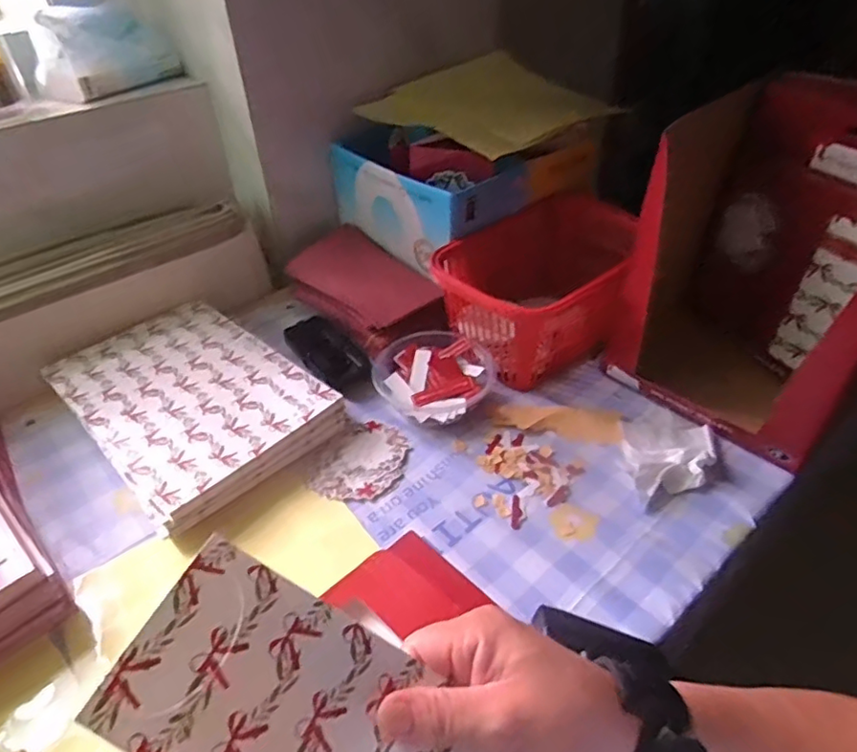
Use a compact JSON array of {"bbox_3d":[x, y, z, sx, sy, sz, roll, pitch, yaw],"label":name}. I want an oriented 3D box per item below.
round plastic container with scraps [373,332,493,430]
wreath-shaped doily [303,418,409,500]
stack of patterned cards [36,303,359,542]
[{"bbox_3d":[0.007,0.004,0.574,0.119,0.043,0.104,-1,40,0],"label":"round plastic container with scraps"},{"bbox_3d":[-0.062,0.073,0.525,0.081,0.004,0.085,6,45,7],"label":"wreath-shaped doily"},{"bbox_3d":[-0.231,0.024,0.570,0.261,0.039,0.177,30,49,31],"label":"stack of patterned cards"}]

